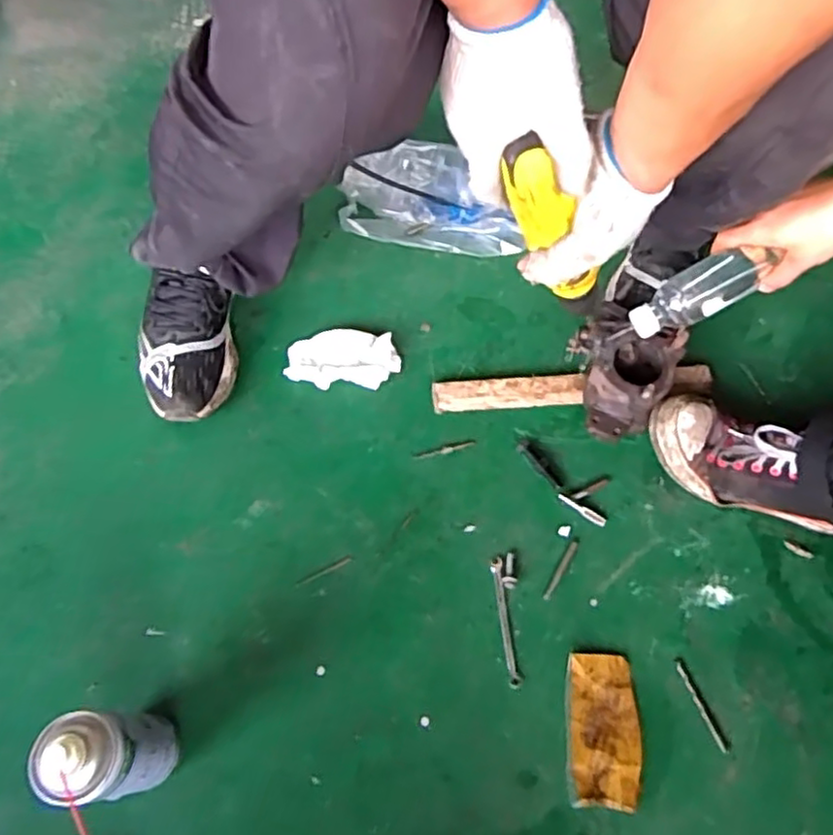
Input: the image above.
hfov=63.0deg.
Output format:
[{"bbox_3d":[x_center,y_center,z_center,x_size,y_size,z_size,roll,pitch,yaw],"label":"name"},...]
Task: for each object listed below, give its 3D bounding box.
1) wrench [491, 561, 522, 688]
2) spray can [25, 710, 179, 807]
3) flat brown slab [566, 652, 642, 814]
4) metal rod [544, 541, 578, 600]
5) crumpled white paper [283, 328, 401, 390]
[{"bbox_3d":[0.094,0.213,0.713,0.014,0.004,0.132,-5,66,-3],"label":"wrench"},{"bbox_3d":[-0.255,0.281,0.568,0.063,0.173,0.062,0,66,0],"label":"spray can"},{"bbox_3d":[0.180,0.301,0.659,0.068,0.005,0.133,4,66,1],"label":"flat brown slab"},{"bbox_3d":[0.154,0.162,0.721,0.009,0.006,0.072,29,69,12],"label":"metal rod"},{"bbox_3d":[-0.090,-0.071,0.828,0.133,0.022,0.079,-4,66,-2],"label":"crumpled white paper"}]

